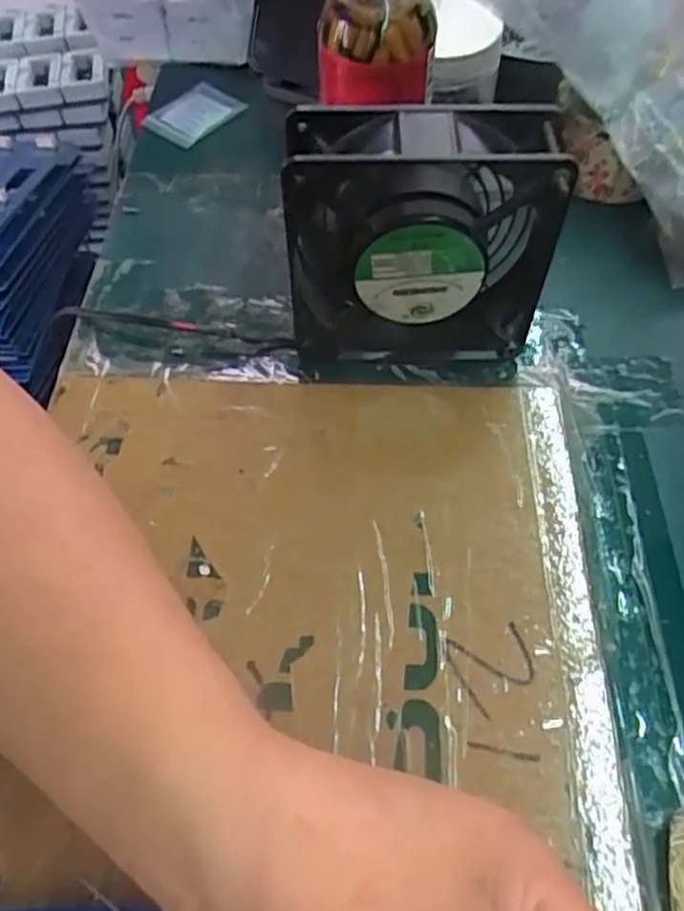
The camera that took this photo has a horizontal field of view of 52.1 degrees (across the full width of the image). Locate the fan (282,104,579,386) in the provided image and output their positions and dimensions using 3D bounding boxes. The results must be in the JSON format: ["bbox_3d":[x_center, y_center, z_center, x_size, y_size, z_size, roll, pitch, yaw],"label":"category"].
[{"bbox_3d":[0.036,-0.097,0.332,0.117,0.118,0.047,0,56,2],"label":"fan"}]

